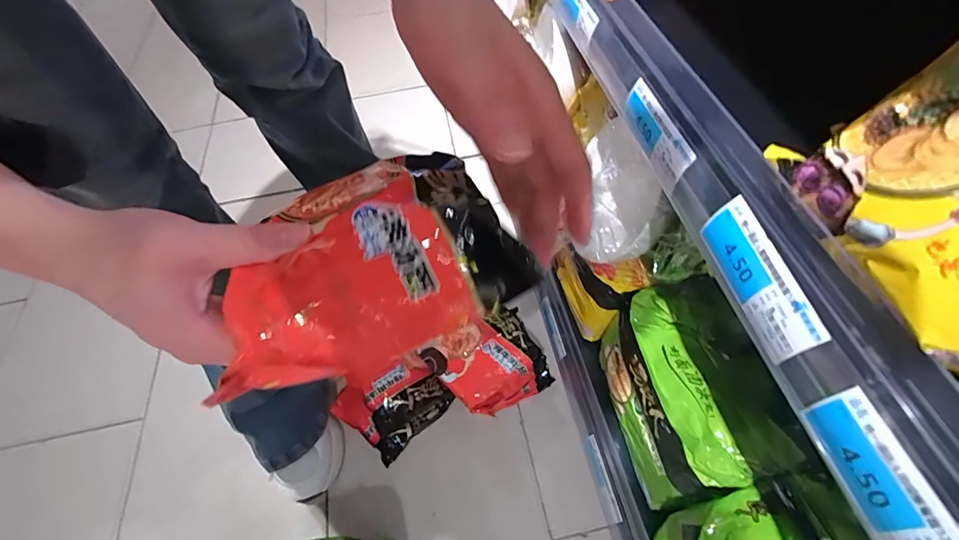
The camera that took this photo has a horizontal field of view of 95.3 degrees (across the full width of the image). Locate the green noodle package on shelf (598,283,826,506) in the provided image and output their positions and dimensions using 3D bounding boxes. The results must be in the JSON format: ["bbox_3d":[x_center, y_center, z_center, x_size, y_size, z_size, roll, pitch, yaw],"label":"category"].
[{"bbox_3d":[0.207,0.123,0.452,0.111,0.128,0.192,-13,57,-4],"label":"green noodle package on shelf"}]

